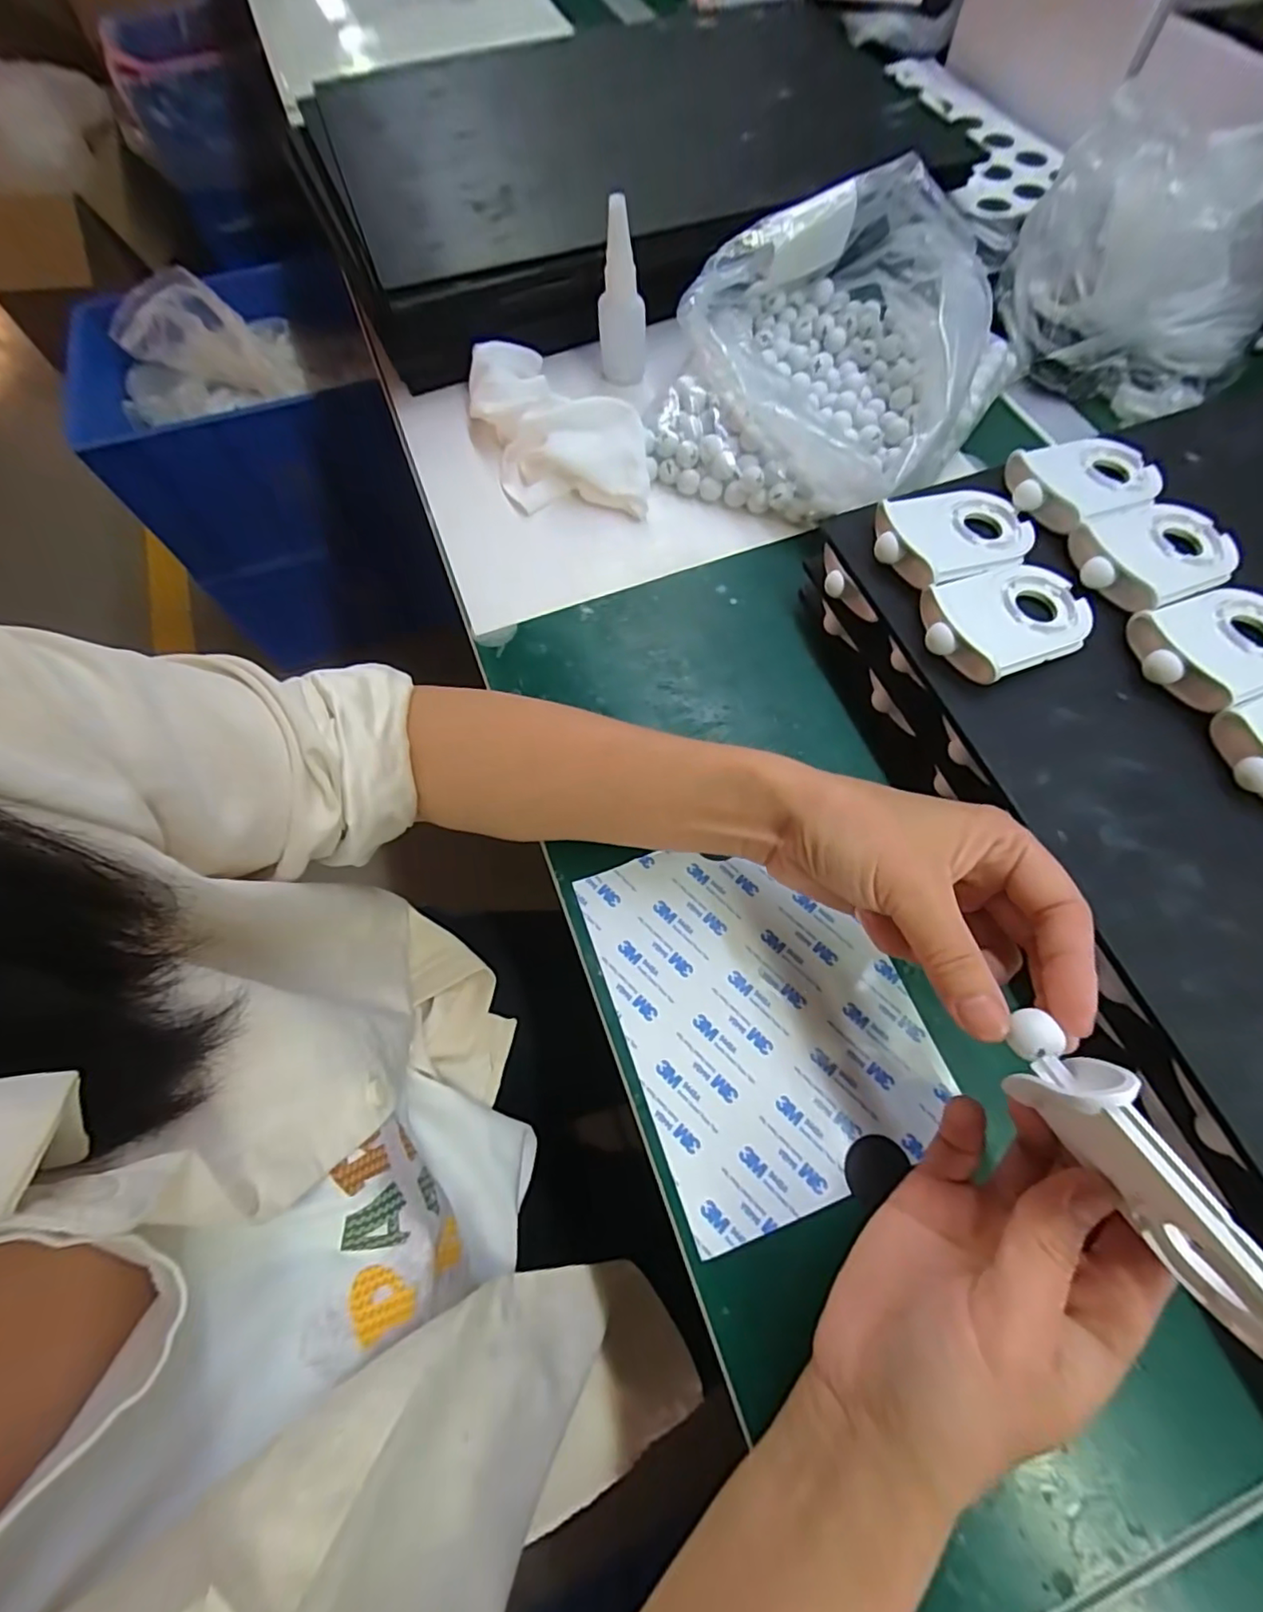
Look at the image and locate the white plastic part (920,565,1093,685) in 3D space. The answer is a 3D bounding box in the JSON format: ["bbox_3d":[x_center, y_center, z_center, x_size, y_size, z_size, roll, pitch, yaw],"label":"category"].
[{"bbox_3d":[0.192,-0.097,0.300,0.091,0.016,0.058,-20,68,-7],"label":"white plastic part"}]

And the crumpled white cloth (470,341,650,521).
[{"bbox_3d":[-0.053,-0.266,0.416,0.094,0.038,0.158,-22,68,-8],"label":"crumpled white cloth"}]

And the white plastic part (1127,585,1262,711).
[{"bbox_3d":[0.294,-0.081,0.292,0.093,0.017,0.058,-23,68,-8],"label":"white plastic part"}]

